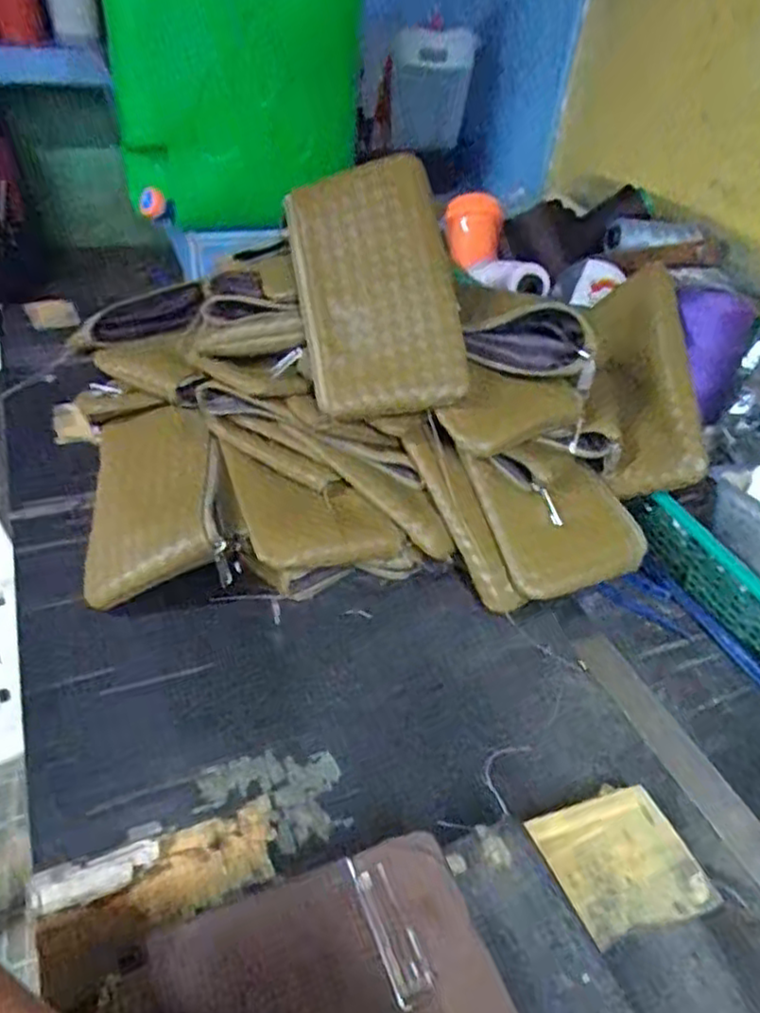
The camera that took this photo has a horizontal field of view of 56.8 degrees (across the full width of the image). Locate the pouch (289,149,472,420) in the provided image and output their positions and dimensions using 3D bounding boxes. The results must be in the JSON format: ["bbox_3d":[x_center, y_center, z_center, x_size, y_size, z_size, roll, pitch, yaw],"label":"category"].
[{"bbox_3d":[-0.004,-0.166,0.533,0.114,0.020,0.194,-9,82,1],"label":"pouch"}]

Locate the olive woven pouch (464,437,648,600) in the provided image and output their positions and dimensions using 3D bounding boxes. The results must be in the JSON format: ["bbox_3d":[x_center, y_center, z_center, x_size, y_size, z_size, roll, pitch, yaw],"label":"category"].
[{"bbox_3d":[0.137,0.007,0.541,0.117,0.022,0.113,-12,71,-15],"label":"olive woven pouch"}]

